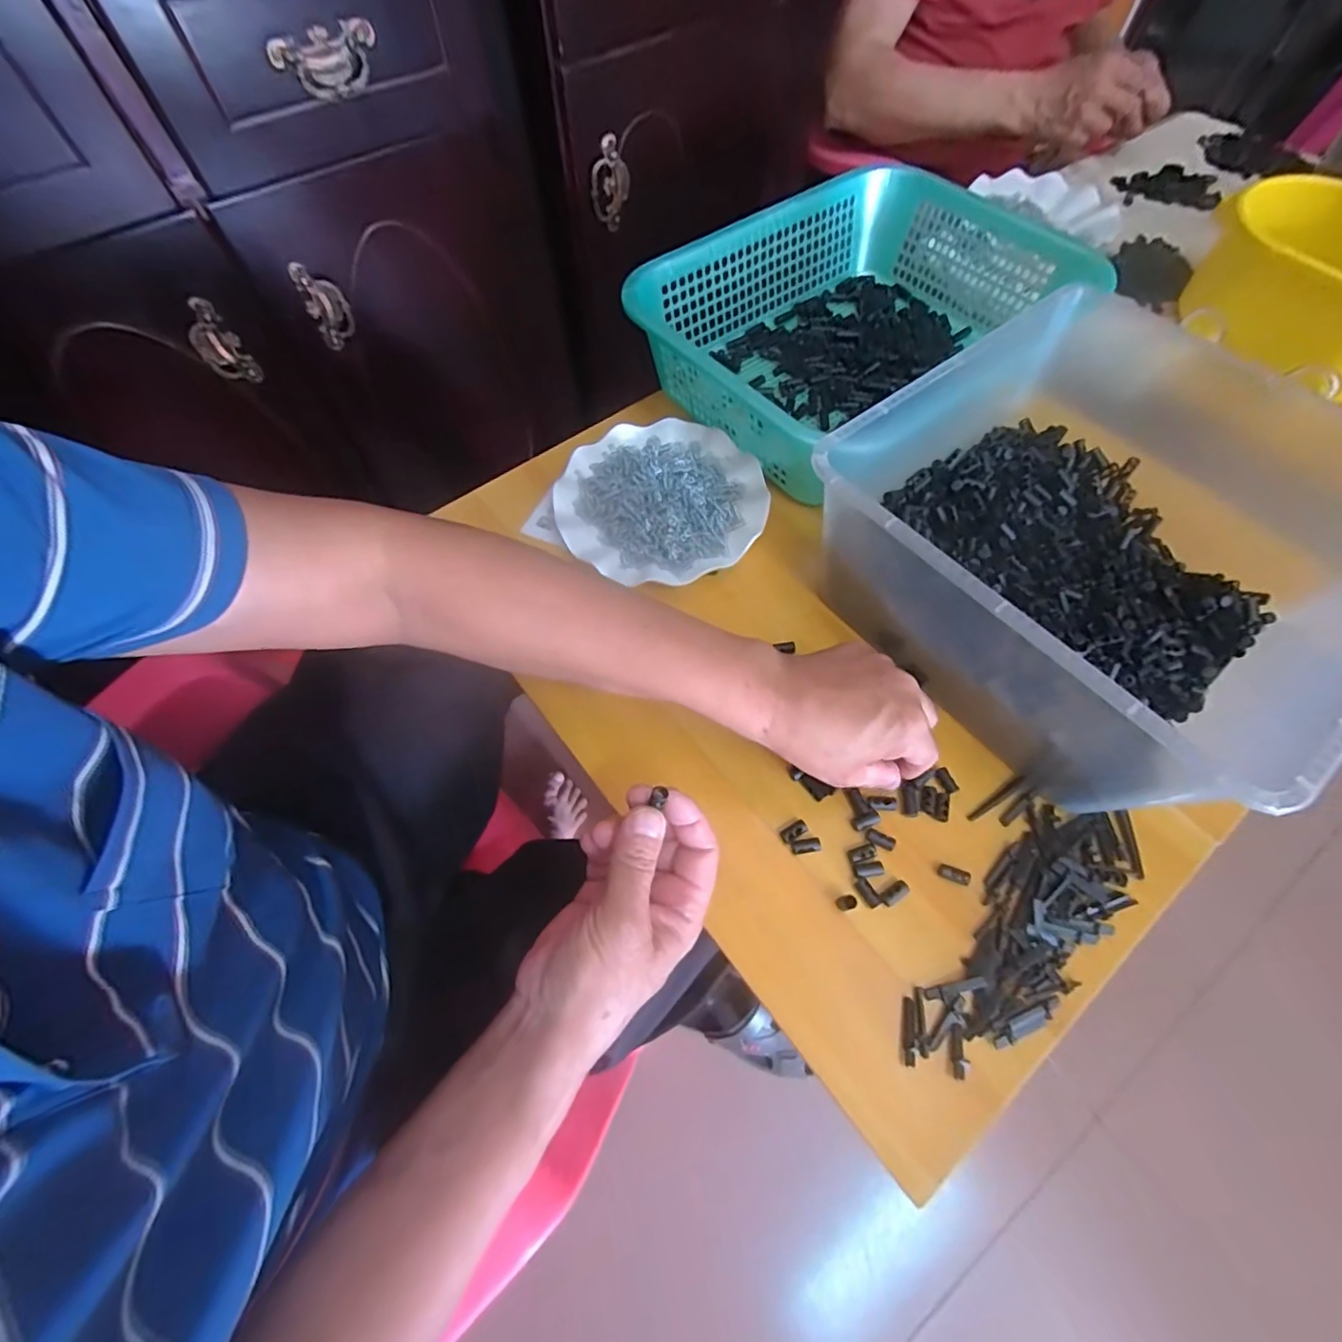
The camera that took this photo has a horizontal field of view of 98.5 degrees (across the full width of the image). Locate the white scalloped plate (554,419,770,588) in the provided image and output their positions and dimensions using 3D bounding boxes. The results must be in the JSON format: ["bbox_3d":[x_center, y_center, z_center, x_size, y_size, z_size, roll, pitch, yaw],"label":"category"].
[{"bbox_3d":[-0.006,-0.154,0.513,0.176,0.018,0.173,0,62,0],"label":"white scalloped plate"}]

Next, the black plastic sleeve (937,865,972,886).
[{"bbox_3d":[0.185,0.133,0.376,0.021,0.004,0.009,17,64,9],"label":"black plastic sleeve"}]

